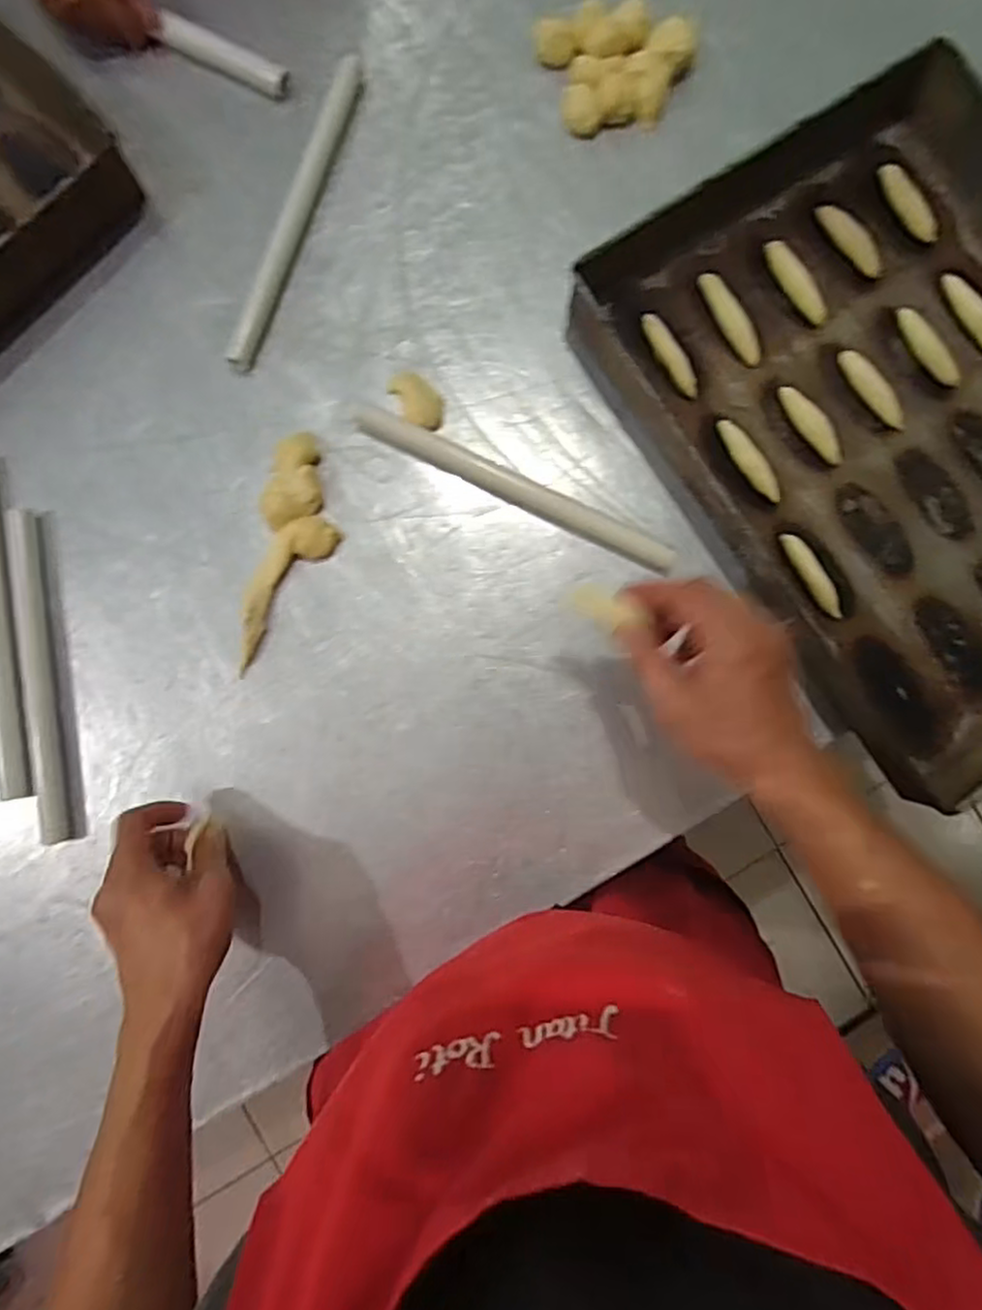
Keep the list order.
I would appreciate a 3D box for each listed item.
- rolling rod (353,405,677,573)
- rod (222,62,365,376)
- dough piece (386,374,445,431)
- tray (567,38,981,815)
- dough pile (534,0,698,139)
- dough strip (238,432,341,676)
[{"bbox_3d":[0.018,-0.141,0.559,0.289,0.023,0.019,27,87,0],"label":"rolling rod"},{"bbox_3d":[-0.164,-0.376,0.569,0.023,0.020,0.284,19,87,0],"label":"rod"},{"bbox_3d":[-0.060,-0.211,0.557,0.034,0.015,0.054,-32,88,-2],"label":"dough piece"},{"bbox_3d":[0.346,-0.186,0.549,0.364,0.053,0.508,-33,88,-2],"label":"tray"},{"bbox_3d":[0.111,-0.505,0.577,0.130,0.027,0.099,-7,88,-1],"label":"dough pile"},{"bbox_3d":[-0.163,-0.083,0.553,0.062,0.025,0.193,10,87,0],"label":"dough strip"}]

